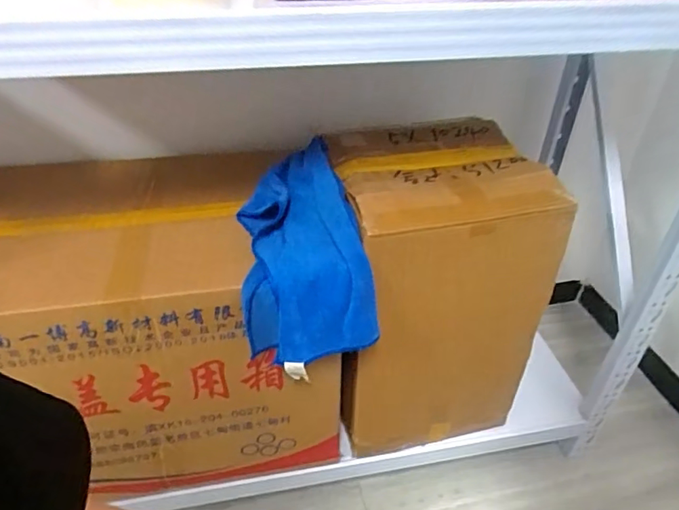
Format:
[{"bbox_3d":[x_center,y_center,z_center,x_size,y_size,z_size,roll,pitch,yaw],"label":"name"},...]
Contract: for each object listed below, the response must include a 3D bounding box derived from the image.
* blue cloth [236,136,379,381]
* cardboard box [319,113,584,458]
[{"bbox_3d":[-0.063,-0.004,0.768,0.166,0.184,0.290,-8,39,-11],"label":"blue cloth"},{"bbox_3d":[0.148,0.074,0.948,0.307,0.523,0.305,-8,39,-11],"label":"cardboard box"}]

